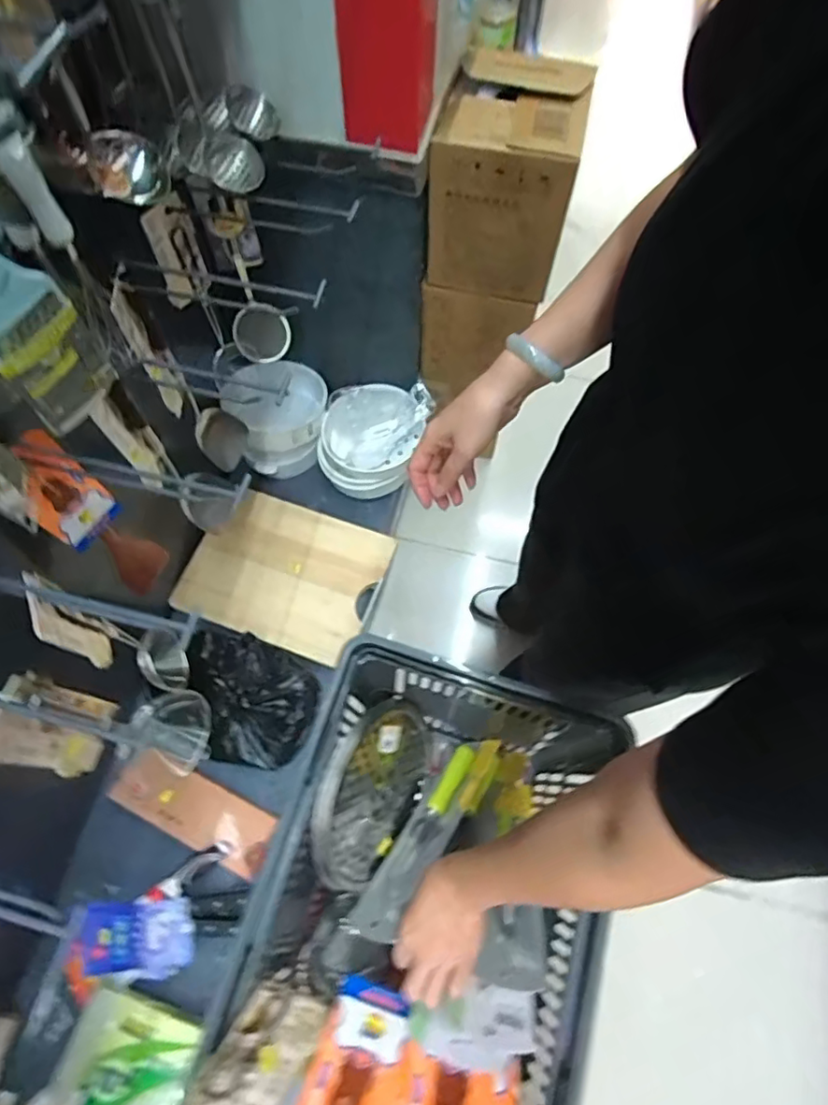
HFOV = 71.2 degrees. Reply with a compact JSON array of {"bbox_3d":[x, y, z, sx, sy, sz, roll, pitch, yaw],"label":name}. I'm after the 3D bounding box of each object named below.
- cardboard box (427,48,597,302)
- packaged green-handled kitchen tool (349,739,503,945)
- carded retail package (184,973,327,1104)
[{"bbox_3d":[0.168,-0.676,1.046,0.227,0.265,0.295,16,68,6],"label":"cardboard box"},{"bbox_3d":[0.023,0.350,0.741,0.278,0.083,0.027,-47,118,-31],"label":"packaged green-handled kitchen tool"},{"bbox_3d":[-0.141,0.452,0.515,0.075,0.164,0.017,10,94,14],"label":"carded retail package"}]

